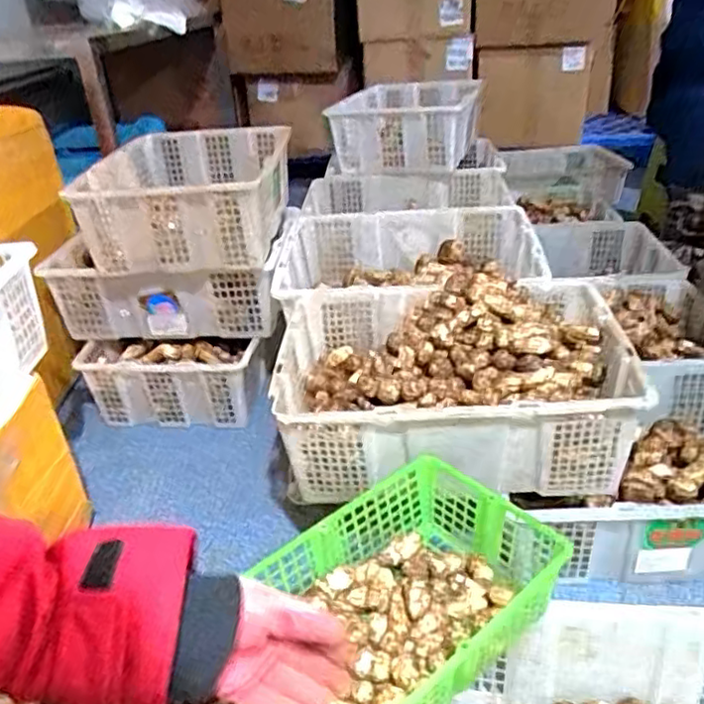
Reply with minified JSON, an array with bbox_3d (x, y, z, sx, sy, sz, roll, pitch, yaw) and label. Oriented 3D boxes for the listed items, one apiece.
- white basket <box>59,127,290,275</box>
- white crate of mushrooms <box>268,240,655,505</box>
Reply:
[{"bbox_3d":[-0.327,-0.319,1.326,0.360,0.165,0.474,-3,32,4],"label":"white basket"},{"bbox_3d":[0.140,0.038,0.956,0.471,0.164,0.356,0,32,8],"label":"white crate of mushrooms"}]

